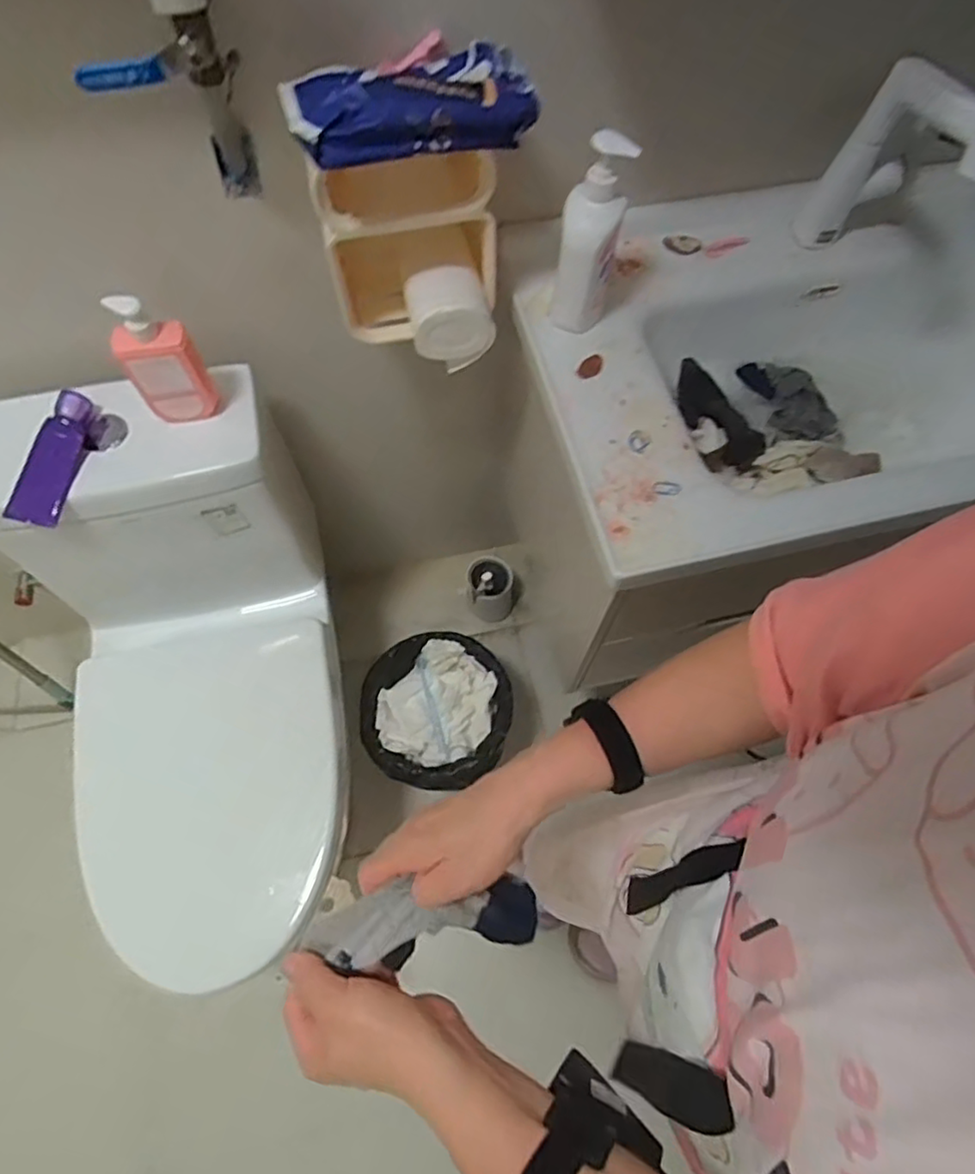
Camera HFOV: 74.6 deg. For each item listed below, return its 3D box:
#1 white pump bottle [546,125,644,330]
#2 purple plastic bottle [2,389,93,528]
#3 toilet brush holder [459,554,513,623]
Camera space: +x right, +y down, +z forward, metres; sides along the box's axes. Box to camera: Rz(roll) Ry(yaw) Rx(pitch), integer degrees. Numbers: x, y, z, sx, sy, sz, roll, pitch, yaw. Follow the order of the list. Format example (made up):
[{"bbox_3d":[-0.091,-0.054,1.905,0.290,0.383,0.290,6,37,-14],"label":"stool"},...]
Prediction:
[{"bbox_3d":[0.105,-0.357,0.671,0.059,0.200,0.047,8,65,2],"label":"white pump bottle"},{"bbox_3d":[-0.504,-0.151,0.746,0.044,0.036,0.161,14,80,5],"label":"purple plastic bottle"},{"bbox_3d":[0.005,0.007,1.420,0.106,0.102,0.114,26,67,10],"label":"toilet brush holder"}]

